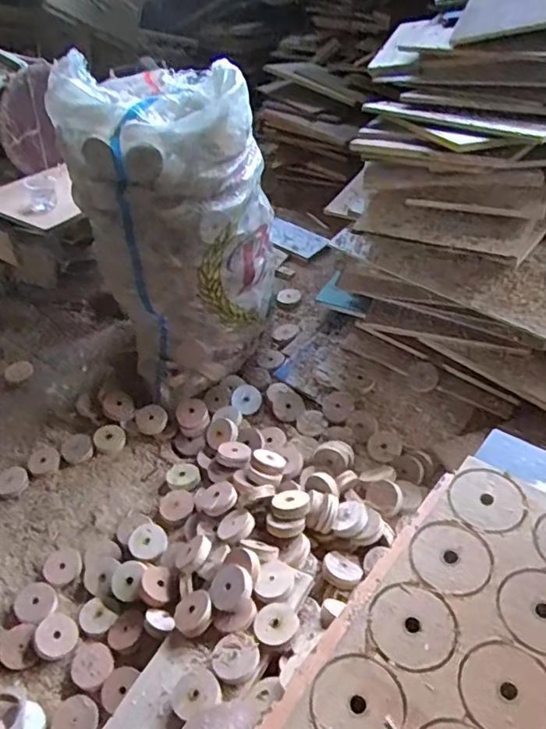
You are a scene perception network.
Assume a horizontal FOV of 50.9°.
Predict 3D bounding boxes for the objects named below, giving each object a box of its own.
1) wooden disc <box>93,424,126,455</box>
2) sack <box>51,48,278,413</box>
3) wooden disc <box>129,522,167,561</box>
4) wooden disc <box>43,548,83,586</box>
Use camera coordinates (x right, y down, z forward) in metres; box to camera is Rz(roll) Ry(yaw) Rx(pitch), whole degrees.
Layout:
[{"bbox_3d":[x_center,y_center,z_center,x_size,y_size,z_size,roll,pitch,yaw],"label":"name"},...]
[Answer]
[{"bbox_3d":[-0.338,0.155,1.188,0.064,0.015,0.060,3,73,-9],"label":"wooden disc"},{"bbox_3d":[-0.187,-0.262,1.138,0.302,0.554,0.285,-26,45,-20],"label":"sack"},{"bbox_3d":[-0.216,0.305,0.988,0.063,0.013,0.059,1,65,-2],"label":"wooden disc"},{"bbox_3d":[-0.366,0.348,0.995,0.062,0.012,0.067,-4,42,4],"label":"wooden disc"}]

